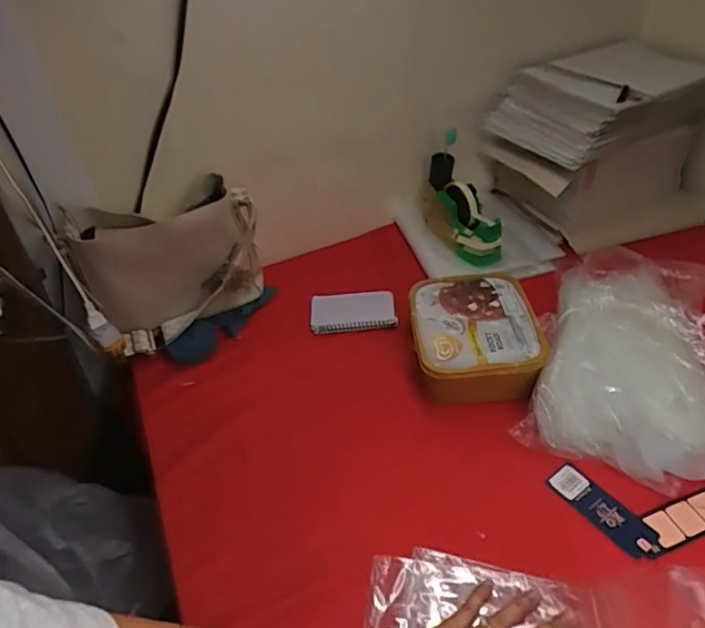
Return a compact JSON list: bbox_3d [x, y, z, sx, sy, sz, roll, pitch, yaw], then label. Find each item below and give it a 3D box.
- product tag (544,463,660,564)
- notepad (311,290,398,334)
[{"bbox_3d":[0.281,0.221,0.617,0.044,0.008,0.124,-30,46,-21],"label":"product tag"},{"bbox_3d":[0.001,-0.007,0.882,0.132,0.012,0.076,-4,48,-3],"label":"notepad"}]

